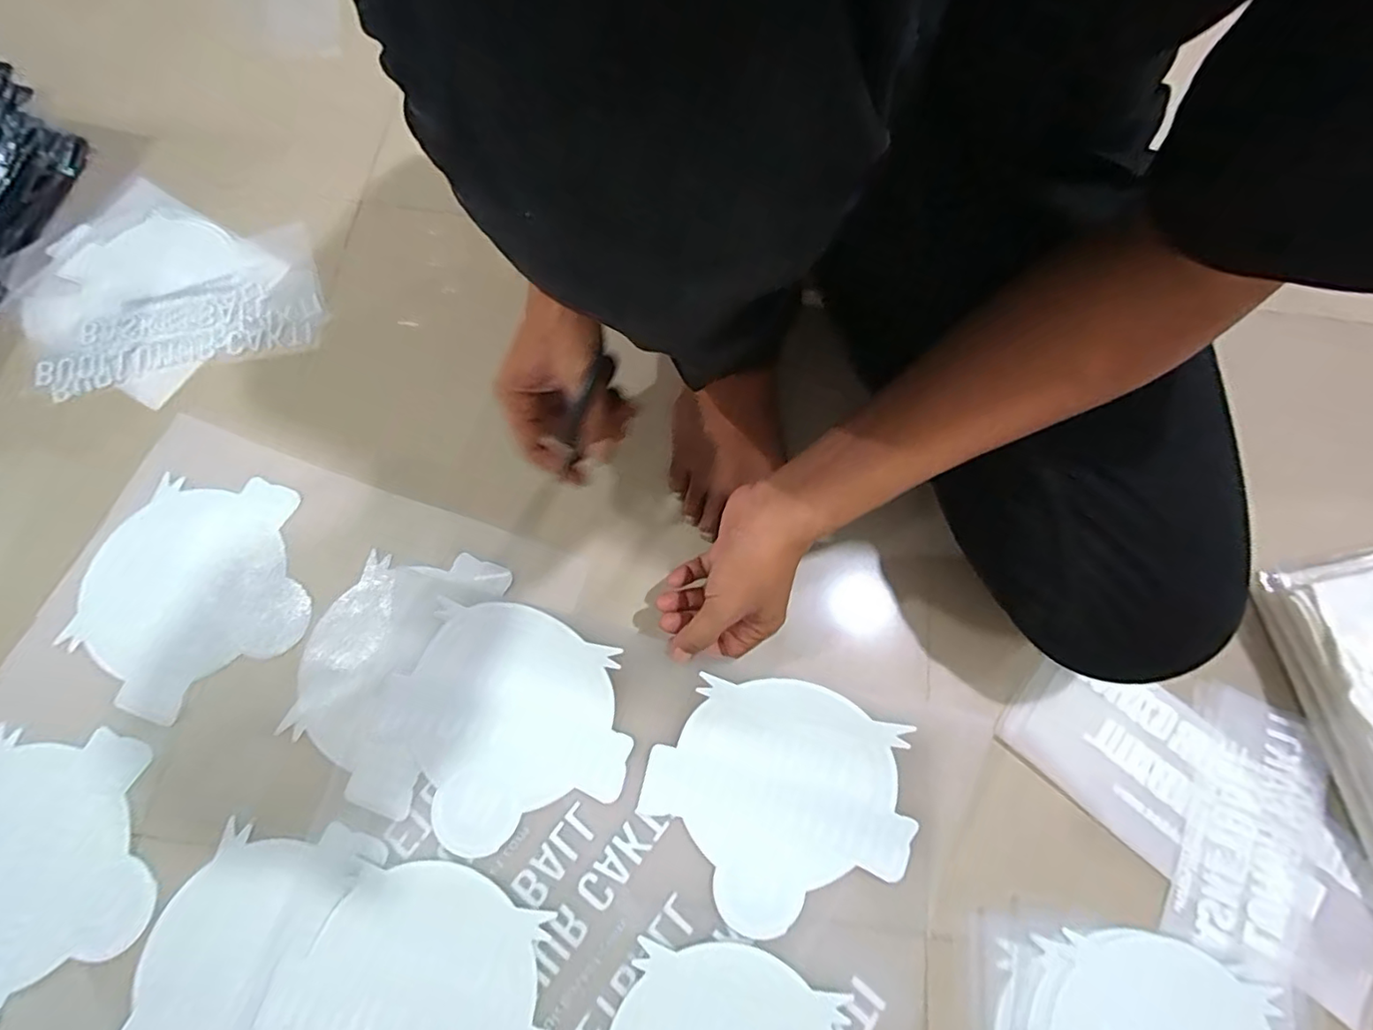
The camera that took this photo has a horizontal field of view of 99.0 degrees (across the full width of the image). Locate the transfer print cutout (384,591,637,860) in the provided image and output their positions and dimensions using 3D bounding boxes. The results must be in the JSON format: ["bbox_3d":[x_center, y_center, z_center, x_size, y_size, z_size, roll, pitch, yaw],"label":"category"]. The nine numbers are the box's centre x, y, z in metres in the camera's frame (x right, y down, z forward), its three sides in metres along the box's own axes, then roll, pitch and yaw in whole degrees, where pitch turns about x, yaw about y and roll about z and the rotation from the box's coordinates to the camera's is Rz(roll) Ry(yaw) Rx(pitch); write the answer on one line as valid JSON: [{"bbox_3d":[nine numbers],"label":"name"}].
[{"bbox_3d":[-0.143,0.167,0.459,0.191,0.028,0.176,24,74,5],"label":"transfer print cutout"}]

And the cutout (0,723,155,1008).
[{"bbox_3d":[-0.485,0.266,0.432,0.179,0.007,0.197,15,73,2],"label":"cutout"}]

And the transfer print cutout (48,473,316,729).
[{"bbox_3d":[-0.413,0.063,0.499,0.180,0.005,0.198,19,73,2],"label":"transfer print cutout"}]

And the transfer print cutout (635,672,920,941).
[{"bbox_3d":[0.071,0.218,0.449,0.197,0.021,0.179,21,90,7],"label":"transfer print cutout"}]

